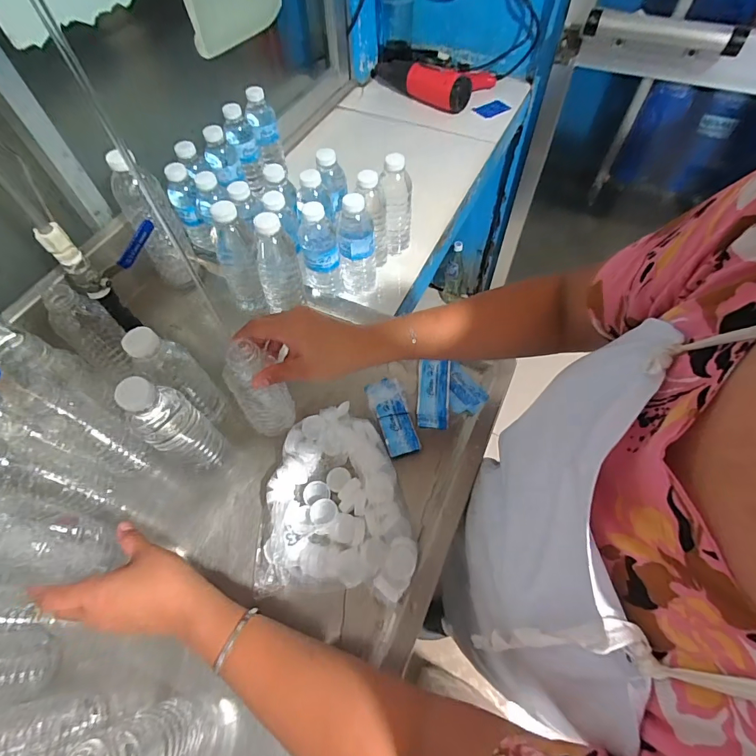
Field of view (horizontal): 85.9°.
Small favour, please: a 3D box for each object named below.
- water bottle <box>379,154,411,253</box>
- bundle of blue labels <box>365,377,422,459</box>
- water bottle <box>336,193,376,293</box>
[{"bbox_3d":[0.031,-0.273,0.671,0.048,0.169,0.047,0,59,2],"label":"water bottle"},{"bbox_3d":[0.020,0.050,0.534,0.043,0.014,0.103,-18,74,-9],"label":"bundle of blue labels"},{"bbox_3d":[-0.035,-0.208,0.644,0.055,0.181,0.059,-7,59,-2],"label":"water bottle"}]

